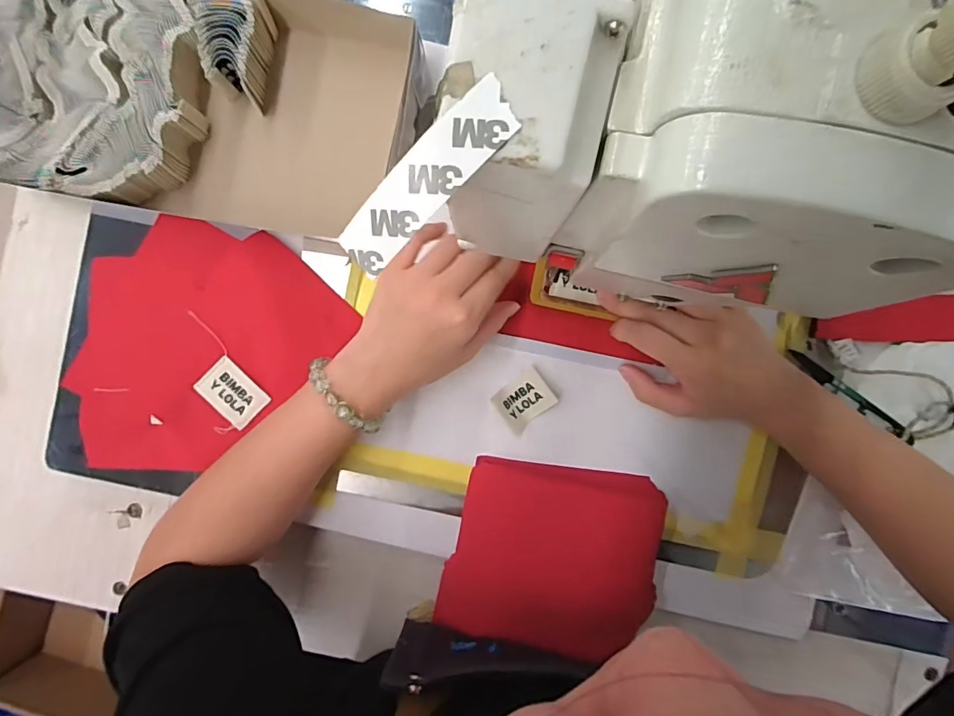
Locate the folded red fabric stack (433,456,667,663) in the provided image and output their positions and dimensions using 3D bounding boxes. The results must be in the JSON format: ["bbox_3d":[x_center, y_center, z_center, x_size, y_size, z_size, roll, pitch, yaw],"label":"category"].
[{"bbox_3d":[0.060,0.157,0.359,0.162,0.024,0.139,8,92,-2],"label":"folded red fabric stack"}]

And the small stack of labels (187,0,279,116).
[{"bbox_3d":[-0.182,-0.228,0.336,0.060,0.035,0.067,14,92,-2],"label":"small stack of labels"}]

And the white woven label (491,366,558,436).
[{"bbox_3d":[0.037,0.034,0.358,0.043,0.012,0.036,-38,89,8],"label":"white woven label"}]

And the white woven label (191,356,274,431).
[{"bbox_3d":[-0.189,0.027,0.356,0.034,0.004,0.049,-45,96,-6],"label":"white woven label"}]

